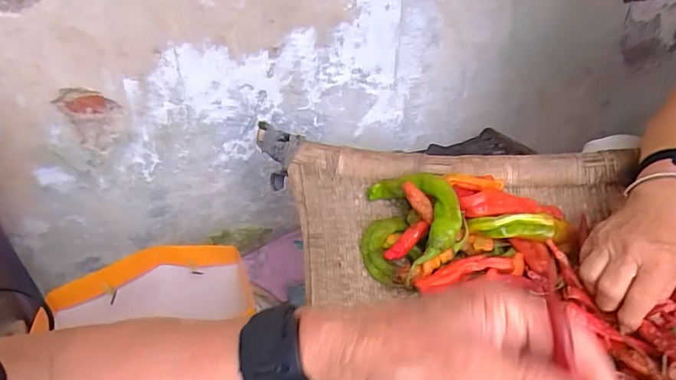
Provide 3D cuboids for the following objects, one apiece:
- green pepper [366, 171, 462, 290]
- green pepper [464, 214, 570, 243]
[{"bbox_3d":[0.087,0.022,0.501,0.086,0.023,0.139,-38,39,14],"label":"green pepper"},{"bbox_3d":[0.189,0.038,0.476,0.101,0.027,0.021,0,30,5],"label":"green pepper"}]

